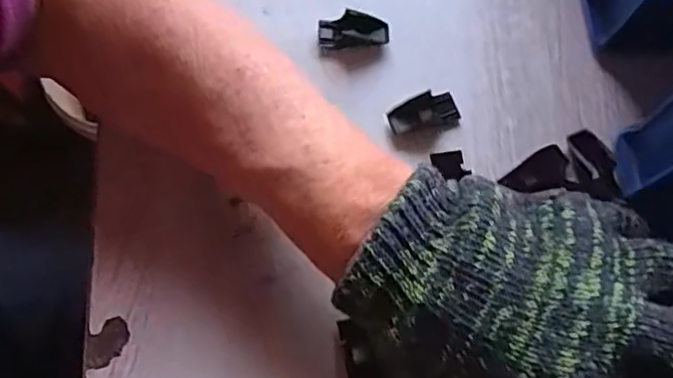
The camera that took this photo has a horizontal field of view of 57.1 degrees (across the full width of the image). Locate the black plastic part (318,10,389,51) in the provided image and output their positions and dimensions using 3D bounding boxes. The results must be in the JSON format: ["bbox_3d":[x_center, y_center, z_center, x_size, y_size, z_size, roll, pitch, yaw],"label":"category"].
[{"bbox_3d":[0.010,-0.095,0.369,0.041,0.015,0.018,-8,73,-5],"label":"black plastic part"}]

